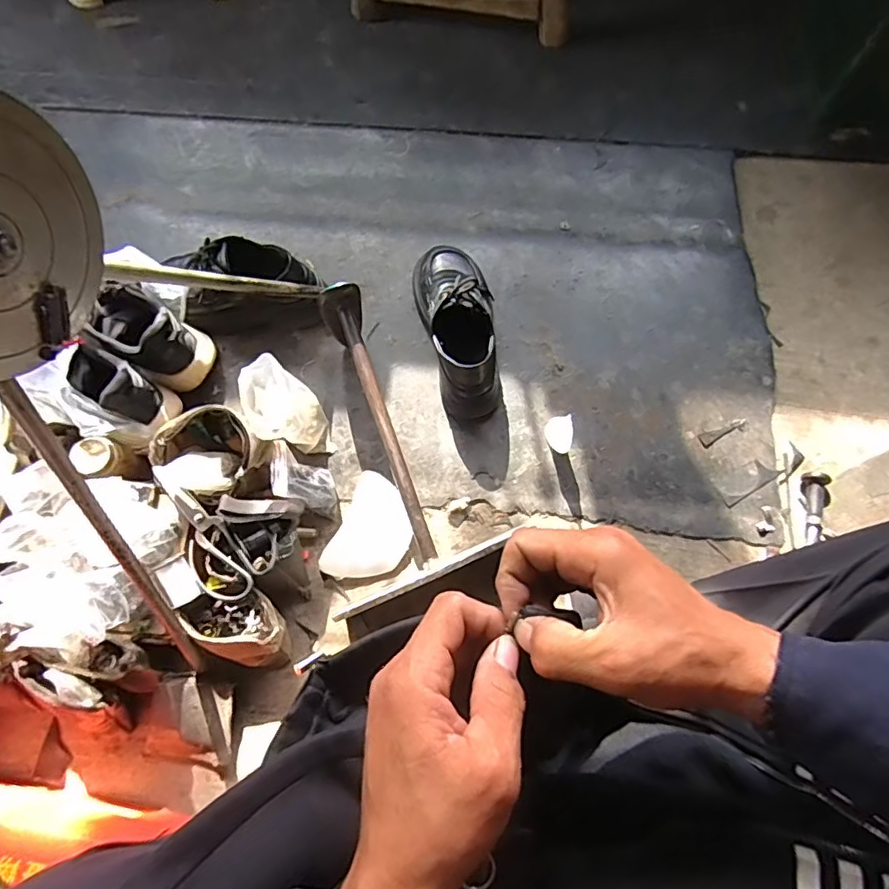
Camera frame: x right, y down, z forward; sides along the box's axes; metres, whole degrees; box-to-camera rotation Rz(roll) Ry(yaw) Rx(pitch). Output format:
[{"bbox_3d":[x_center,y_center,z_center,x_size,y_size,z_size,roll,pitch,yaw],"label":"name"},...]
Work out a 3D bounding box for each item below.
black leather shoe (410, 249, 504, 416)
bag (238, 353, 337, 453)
[{"bbox_3d":[0.029,-0.166,0.768,0.108,0.106,0.250,-14,77,-3],"label":"black leather shoe"},{"bbox_3d":[-0.210,-0.044,0.740,0.084,0.086,0.125,-28,78,-6],"label":"bag"}]

